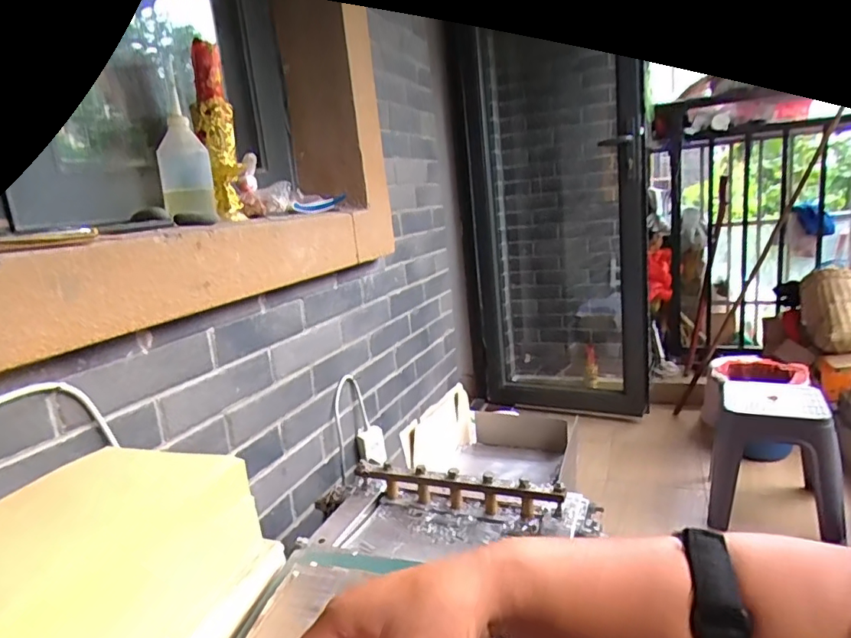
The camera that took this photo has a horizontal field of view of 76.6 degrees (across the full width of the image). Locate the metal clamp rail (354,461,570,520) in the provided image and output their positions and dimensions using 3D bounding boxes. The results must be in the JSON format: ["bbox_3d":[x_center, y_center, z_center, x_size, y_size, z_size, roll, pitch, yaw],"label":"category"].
[{"bbox_3d":[0.043,0.231,0.735,0.282,0.062,0.030,0,14,24],"label":"metal clamp rail"}]

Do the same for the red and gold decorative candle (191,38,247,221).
[{"bbox_3d":[-0.346,-0.306,0.889,0.057,0.270,0.052,-11,13,-21],"label":"red and gold decorative candle"}]

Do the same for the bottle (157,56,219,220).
[{"bbox_3d":[-0.365,-0.260,0.806,0.072,0.209,0.072,-12,14,-23],"label":"bottle"}]

